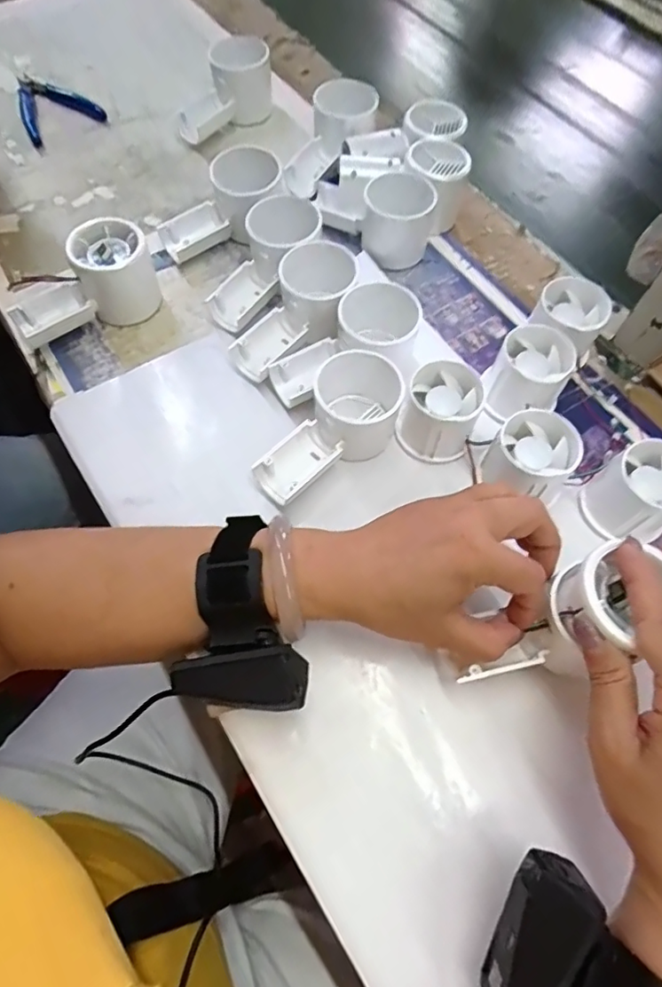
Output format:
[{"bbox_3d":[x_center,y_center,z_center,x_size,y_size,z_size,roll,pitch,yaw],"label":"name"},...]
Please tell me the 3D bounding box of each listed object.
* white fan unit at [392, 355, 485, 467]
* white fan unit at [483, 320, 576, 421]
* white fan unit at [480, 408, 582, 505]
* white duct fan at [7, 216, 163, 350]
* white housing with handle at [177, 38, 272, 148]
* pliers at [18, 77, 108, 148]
[{"bbox_3d":[0.078,-0.057,0.378,0.050,0.048,0.056,30,67,12],"label":"white fan unit"},{"bbox_3d":[0.144,-0.084,0.391,0.050,0.048,0.063,33,68,14],"label":"white fan unit"},{"bbox_3d":[0.135,-0.023,0.360,0.047,0.048,0.052,-9,65,-6],"label":"white fan unit"},{"bbox_3d":[-0.192,-0.160,0.414,0.115,0.059,0.054,-27,68,-14],"label":"white duct fan"},{"bbox_3d":[-0.105,-0.394,0.530,0.054,0.061,0.103,32,67,13],"label":"white housing with handle"},{"bbox_3d":[-0.291,-0.414,0.560,0.077,0.021,0.101,-26,67,-13],"label":"pliers"}]

